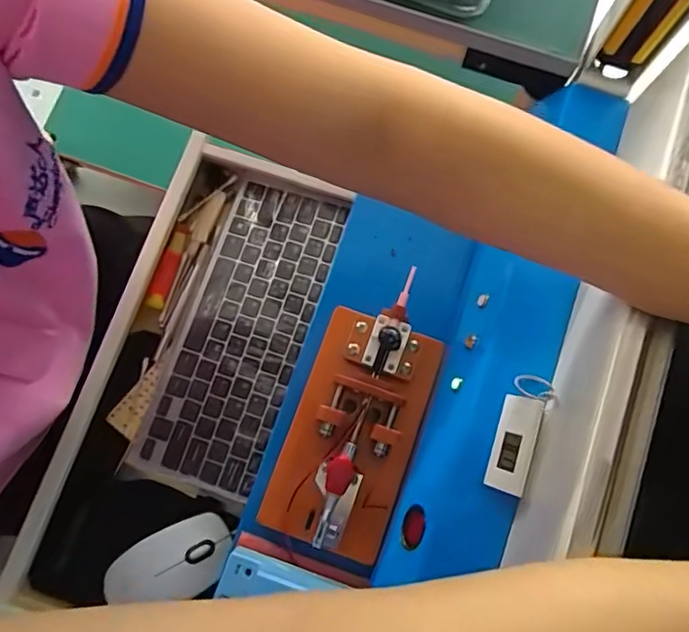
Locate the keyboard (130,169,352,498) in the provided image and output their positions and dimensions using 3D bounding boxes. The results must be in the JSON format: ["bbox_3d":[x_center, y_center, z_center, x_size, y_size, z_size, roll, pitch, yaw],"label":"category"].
[{"bbox_3d":[-0.091,0.013,0.481,0.111,0.015,0.278,19,80,4],"label":"keyboard"}]

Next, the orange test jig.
[{"bbox_3d":[0.011,0.071,0.383,0.090,0.042,0.191,20,80,4],"label":"orange test jig"}]

